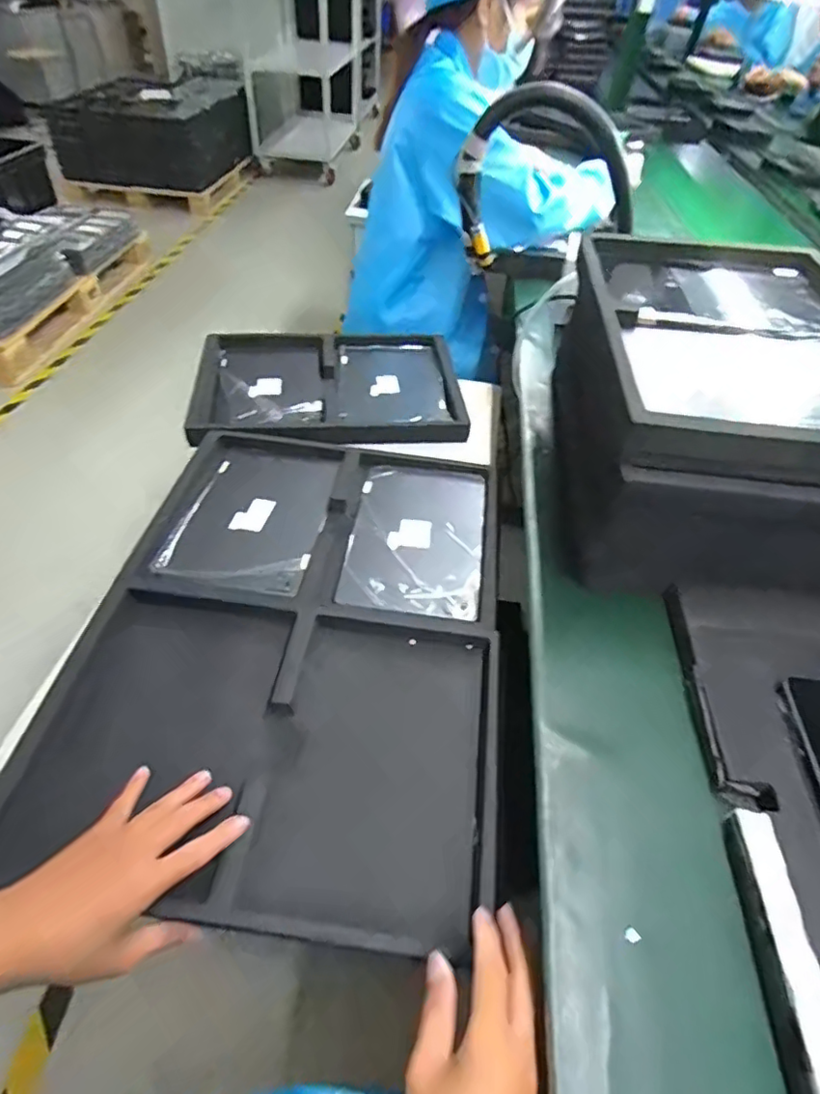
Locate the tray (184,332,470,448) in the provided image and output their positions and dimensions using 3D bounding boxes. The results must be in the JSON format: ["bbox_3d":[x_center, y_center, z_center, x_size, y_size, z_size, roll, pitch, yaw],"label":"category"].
[{"bbox_3d":[-0.140,-0.284,1.001,0.426,0.057,0.329,-2,48,-7],"label":"tray"}]

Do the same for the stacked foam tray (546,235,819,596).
[{"bbox_3d":[0.327,-0.159,0.635,0.291,0.188,0.437,7,47,2],"label":"stacked foam tray"}]

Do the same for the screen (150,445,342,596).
[{"bbox_3d":[-0.203,-0.049,0.764,0.178,0.014,0.255,8,43,0],"label":"screen"}]

